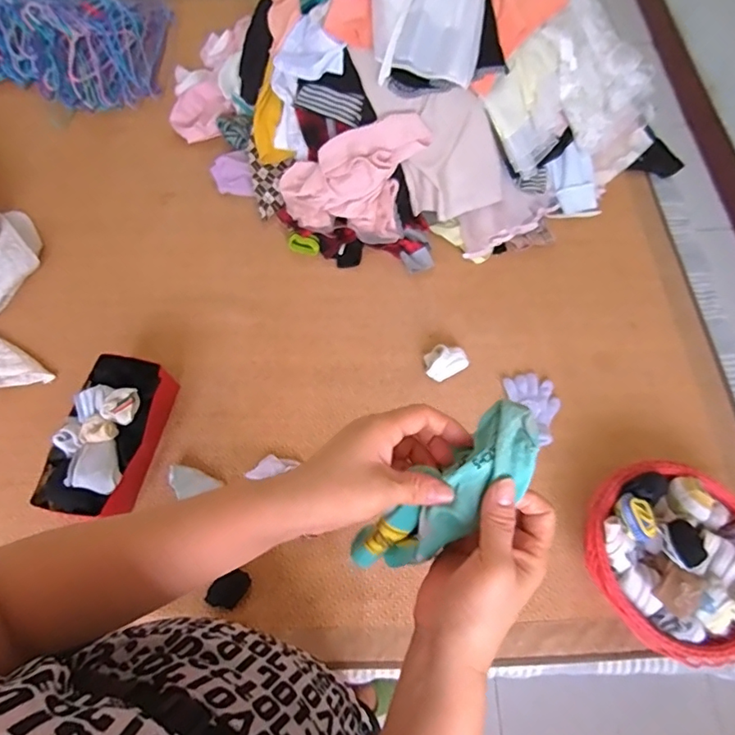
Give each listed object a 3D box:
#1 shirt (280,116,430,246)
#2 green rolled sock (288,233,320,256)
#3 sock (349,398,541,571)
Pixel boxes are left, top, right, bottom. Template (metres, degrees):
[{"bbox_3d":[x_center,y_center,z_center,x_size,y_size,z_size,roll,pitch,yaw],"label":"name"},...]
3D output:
[{"bbox_3d":[-0.036,-0.395,1.079,0.313,0.186,0.190,2,64,2],"label":"shirt"},{"bbox_3d":[-0.141,-0.276,1.118,0.068,0.027,0.038,15,65,8],"label":"green rolled sock"},{"bbox_3d":[0.058,0.094,0.356,0.163,0.021,0.051,-46,68,15],"label":"sock"}]

